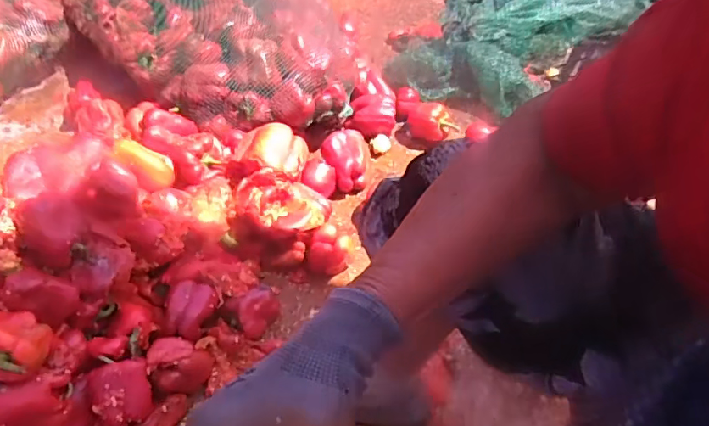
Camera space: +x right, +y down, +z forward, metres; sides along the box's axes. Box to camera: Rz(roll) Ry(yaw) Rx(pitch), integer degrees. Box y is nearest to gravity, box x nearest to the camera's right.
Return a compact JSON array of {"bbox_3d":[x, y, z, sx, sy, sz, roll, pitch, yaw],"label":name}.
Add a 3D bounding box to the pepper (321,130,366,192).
[{"bbox_3d":[-0.020,-0.111,1.045,0.093,0.072,0.124,1,48,-1],"label":"pepper"}]

